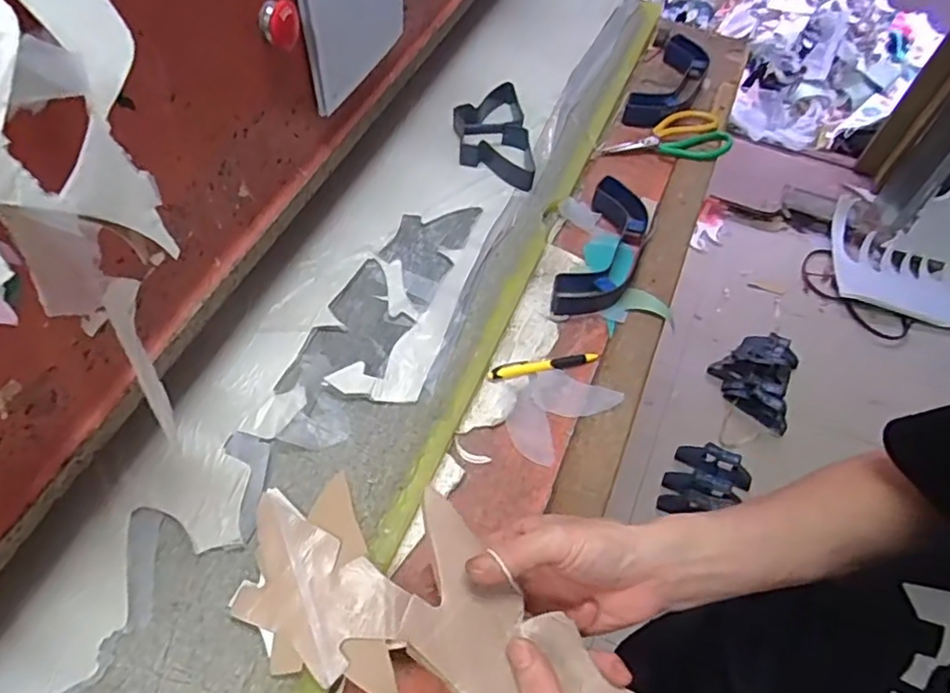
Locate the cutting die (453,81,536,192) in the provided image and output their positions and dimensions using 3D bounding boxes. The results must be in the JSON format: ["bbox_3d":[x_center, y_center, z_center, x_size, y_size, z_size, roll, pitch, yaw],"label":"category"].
[{"bbox_3d":[0.024,-0.294,0.854,0.100,0.033,0.195,-6,56,-7],"label":"cutting die"}]

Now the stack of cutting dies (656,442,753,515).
[{"bbox_3d":[0.588,0.352,1.560,0.194,0.070,0.199,28,58,15],"label":"stack of cutting dies"}]

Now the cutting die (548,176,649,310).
[{"bbox_3d":[0.168,-0.126,0.782,0.081,0.032,0.227,20,56,11],"label":"cutting die"}]

